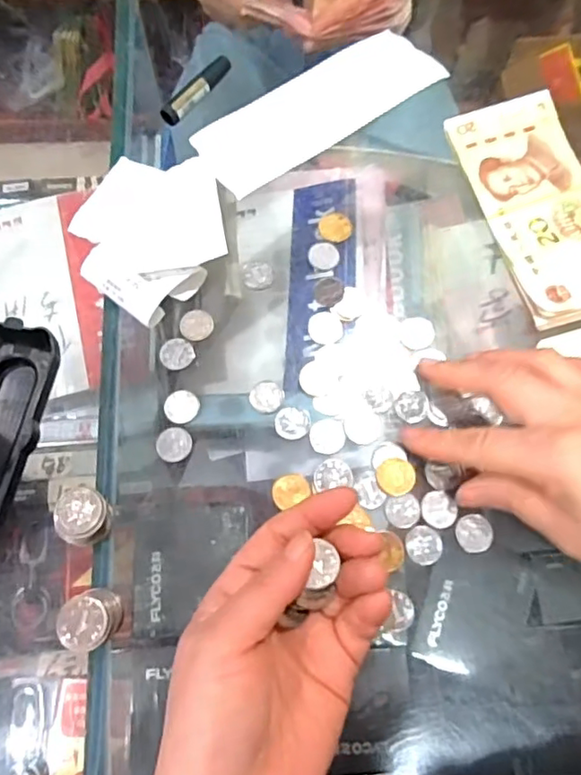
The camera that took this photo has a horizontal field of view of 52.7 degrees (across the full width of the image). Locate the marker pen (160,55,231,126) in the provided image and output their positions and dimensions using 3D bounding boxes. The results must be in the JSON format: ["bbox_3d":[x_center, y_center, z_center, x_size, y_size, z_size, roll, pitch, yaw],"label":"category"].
[{"bbox_3d":[-0.059,-0.190,0.374,0.011,0.008,0.063,38,75,10],"label":"marker pen"}]

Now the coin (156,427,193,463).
[{"bbox_3d":[-0.062,0.030,0.310,0.019,0.004,0.018,0,72,-1],"label":"coin"}]

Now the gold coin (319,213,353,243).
[{"bbox_3d":[0.027,-0.096,0.353,0.020,0.004,0.022,0,64,-1],"label":"gold coin"}]

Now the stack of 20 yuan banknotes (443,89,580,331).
[{"bbox_3d":[0.152,-0.111,0.353,0.071,0.010,0.148,-17,73,-7],"label":"stack of 20 yuan banknotes"}]

